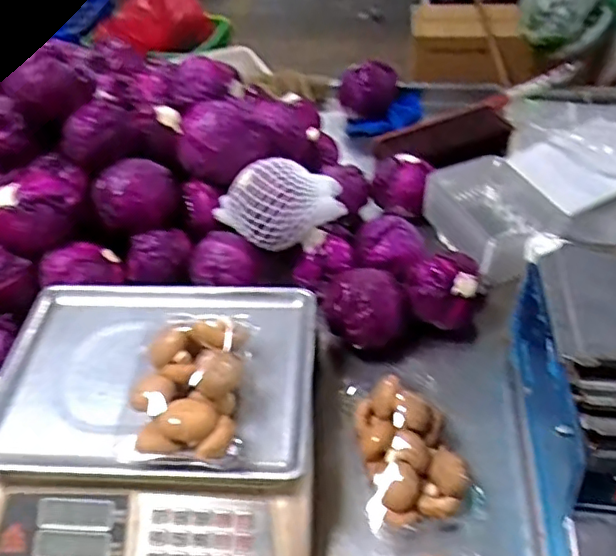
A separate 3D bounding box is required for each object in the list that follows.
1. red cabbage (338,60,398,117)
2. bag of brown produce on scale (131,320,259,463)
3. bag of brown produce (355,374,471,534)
[{"bbox_3d":[0.138,-0.442,1.361,0.122,0.125,0.101,-2,46,1],"label":"red cabbage"},{"bbox_3d":[-0.119,0.104,0.598,0.107,0.056,0.164,0,46,3],"label":"bag of brown produce on scale"},{"bbox_3d":[0.114,0.187,0.655,0.113,0.047,0.161,-3,46,0],"label":"bag of brown produce"}]

